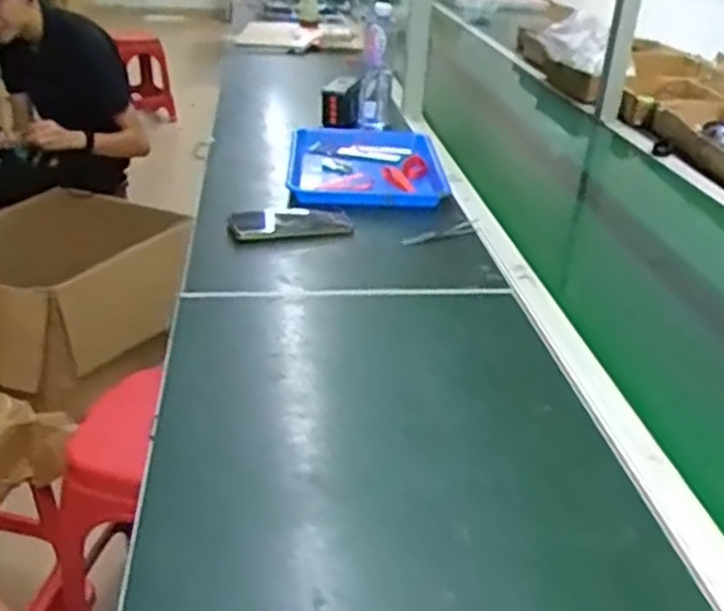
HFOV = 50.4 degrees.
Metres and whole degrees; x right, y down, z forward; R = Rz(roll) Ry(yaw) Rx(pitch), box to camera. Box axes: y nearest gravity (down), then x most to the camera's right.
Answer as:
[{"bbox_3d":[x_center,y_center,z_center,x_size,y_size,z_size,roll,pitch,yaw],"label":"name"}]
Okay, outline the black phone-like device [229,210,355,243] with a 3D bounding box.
[{"bbox_3d":[-0.099,-0.115,1.102,0.173,0.028,0.066,-6,28,-13],"label":"black phone-like device"}]

